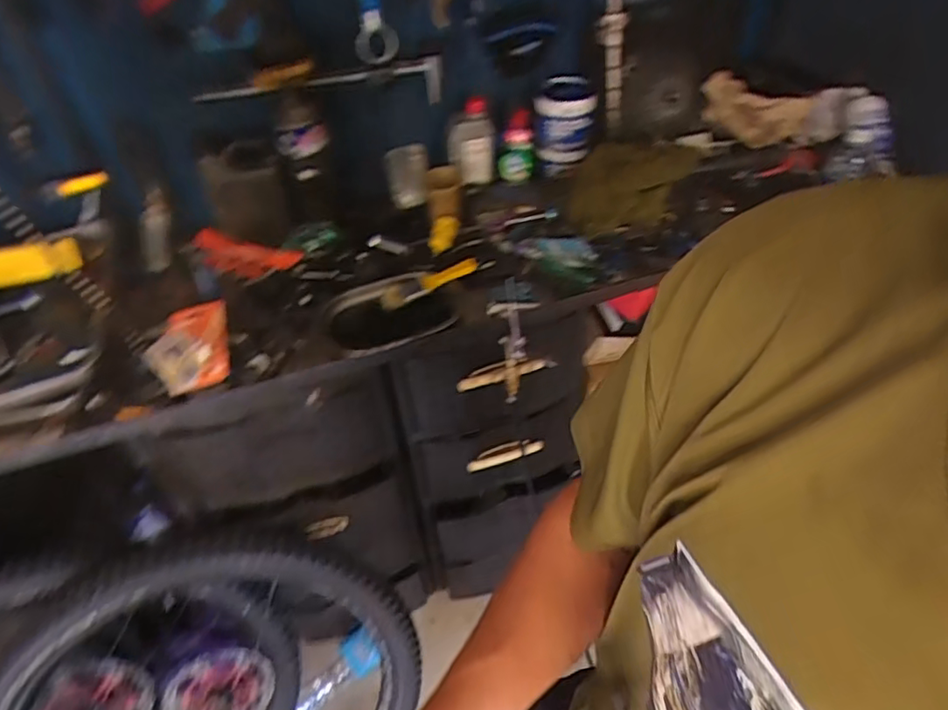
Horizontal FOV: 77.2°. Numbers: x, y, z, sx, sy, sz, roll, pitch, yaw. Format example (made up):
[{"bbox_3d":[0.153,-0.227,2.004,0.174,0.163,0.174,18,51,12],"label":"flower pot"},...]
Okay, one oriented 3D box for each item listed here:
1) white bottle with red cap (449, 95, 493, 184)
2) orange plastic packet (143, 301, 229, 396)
[{"bbox_3d":[-0.003,-0.398,1.098,0.074,0.169,0.084,2,45,2],"label":"white bottle with red cap"},{"bbox_3d":[-0.390,-0.011,0.824,0.089,0.086,0.122,-11,46,-11],"label":"orange plastic packet"}]

